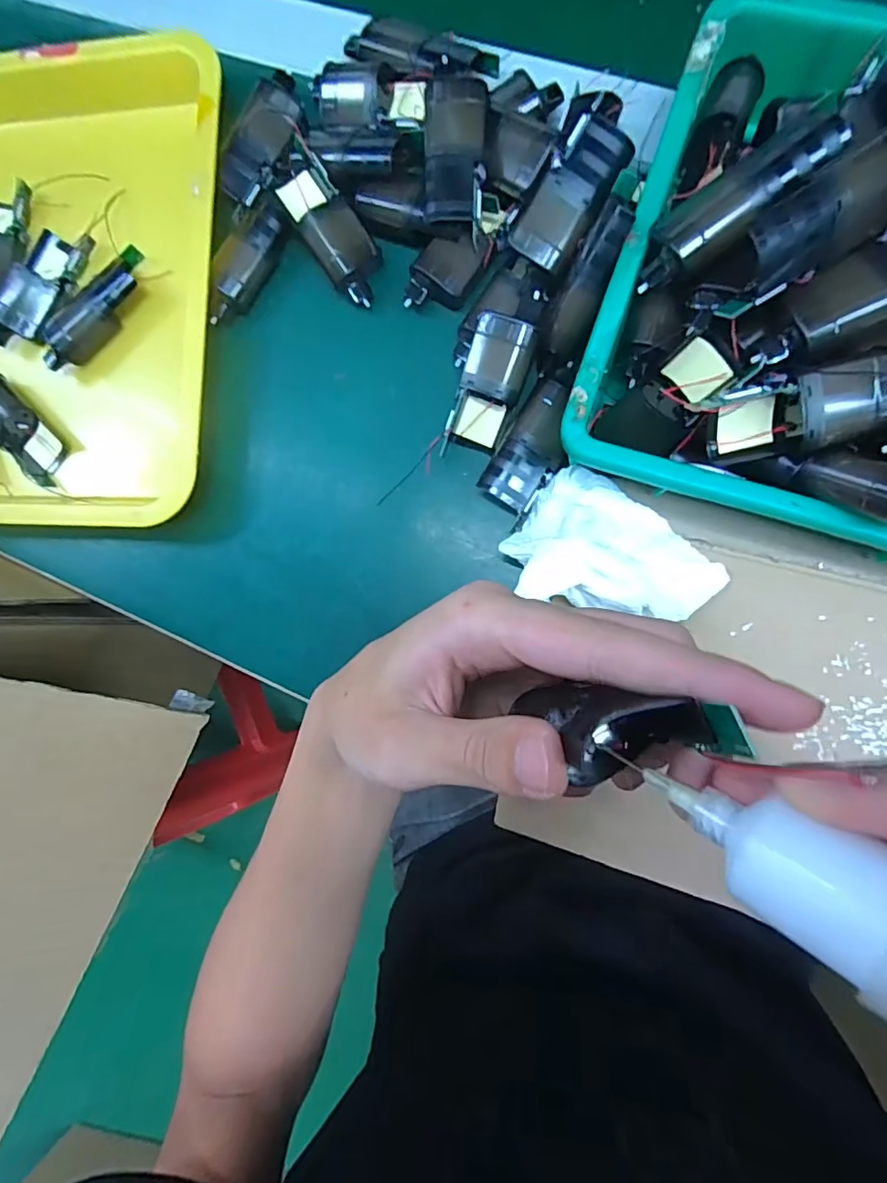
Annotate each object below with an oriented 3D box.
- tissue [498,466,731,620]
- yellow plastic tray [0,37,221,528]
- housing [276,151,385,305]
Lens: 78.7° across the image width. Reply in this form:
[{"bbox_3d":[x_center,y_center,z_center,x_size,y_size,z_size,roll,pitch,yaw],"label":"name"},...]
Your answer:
[{"bbox_3d":[0.096,-0.018,0.304,0.113,0.046,0.080,32,93,9],"label":"tissue"},{"bbox_3d":[-0.279,-0.208,0.380,0.258,0.032,0.318,3,89,10],"label":"yellow plastic tray"},{"bbox_3d":[-0.069,-0.230,0.348,0.038,0.020,0.087,-29,97,7],"label":"housing"}]

